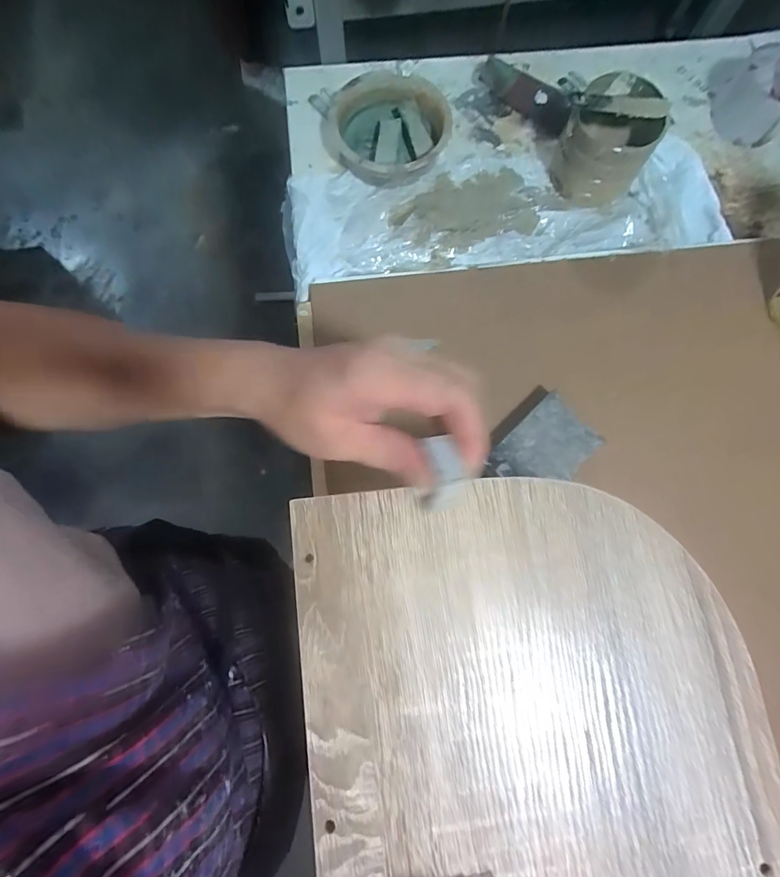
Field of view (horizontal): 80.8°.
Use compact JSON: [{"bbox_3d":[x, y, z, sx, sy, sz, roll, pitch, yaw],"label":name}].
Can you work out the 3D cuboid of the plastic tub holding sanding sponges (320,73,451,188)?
[{"bbox_3d":[-0.004,-0.338,0.501,0.135,0.034,0.133,-13,78,-3],"label":"plastic tub holding sanding sponges"}]

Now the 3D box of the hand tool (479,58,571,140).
[{"bbox_3d":[0.158,-0.395,0.524,0.114,0.019,0.040,39,80,8],"label":"hand tool"}]

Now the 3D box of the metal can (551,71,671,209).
[{"bbox_3d":[0.224,-0.305,0.472,0.085,0.082,0.093,0,78,0],"label":"metal can"}]

